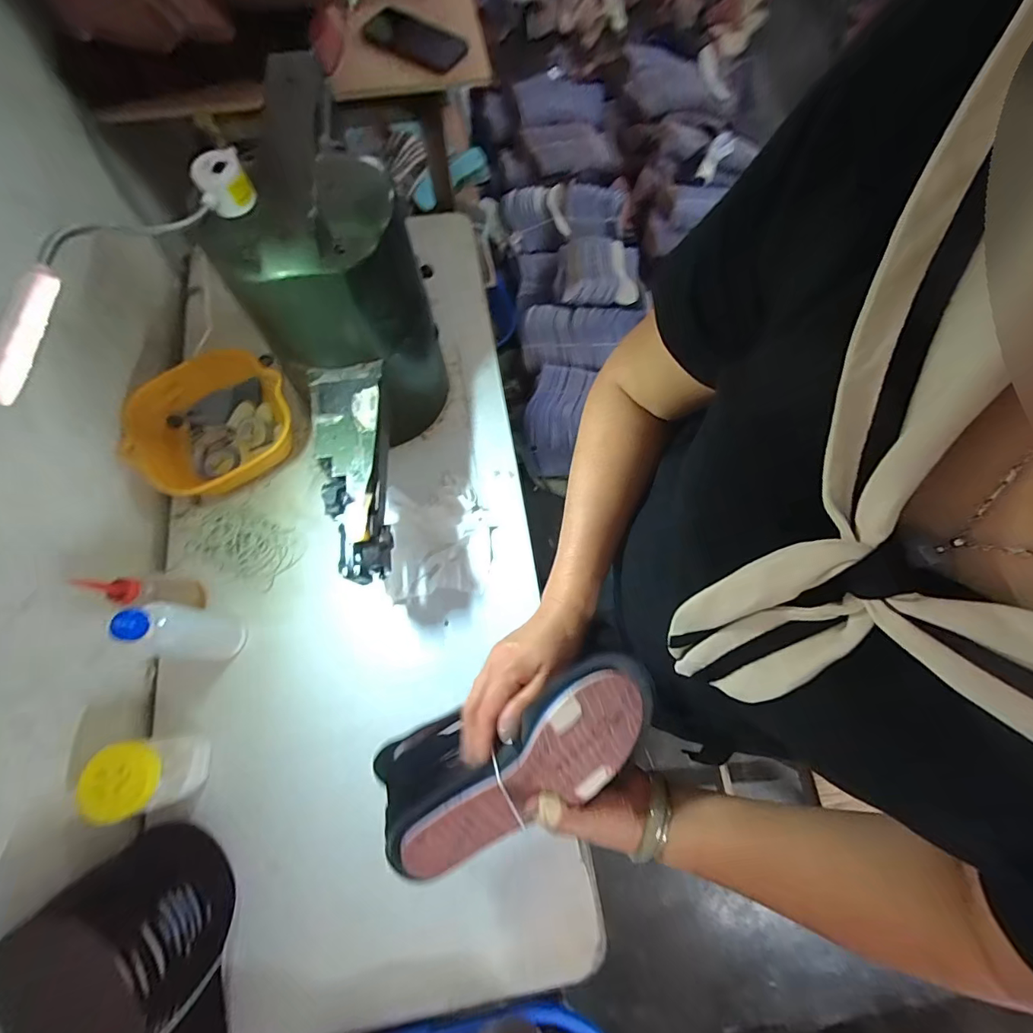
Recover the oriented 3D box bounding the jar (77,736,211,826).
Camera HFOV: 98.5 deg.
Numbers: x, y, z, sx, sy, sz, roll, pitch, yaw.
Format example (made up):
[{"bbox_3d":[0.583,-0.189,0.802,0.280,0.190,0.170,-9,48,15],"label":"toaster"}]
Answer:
[{"bbox_3d":[-0.412,0.288,0.503,0.068,0.103,0.073,-9,73,-3],"label":"jar"}]

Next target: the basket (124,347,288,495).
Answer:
[{"bbox_3d":[-0.438,-0.131,0.659,0.217,0.074,0.204,-31,75,-9],"label":"basket"}]

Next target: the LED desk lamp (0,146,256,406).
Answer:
[{"bbox_3d":[-0.278,-0.195,0.320,0.052,0.043,0.303,3,51,1],"label":"LED desk lamp"}]

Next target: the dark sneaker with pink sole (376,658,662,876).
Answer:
[{"bbox_3d":[-0.006,0.207,0.391,0.250,0.097,0.107,-32,101,-1],"label":"dark sneaker with pink sole"}]

